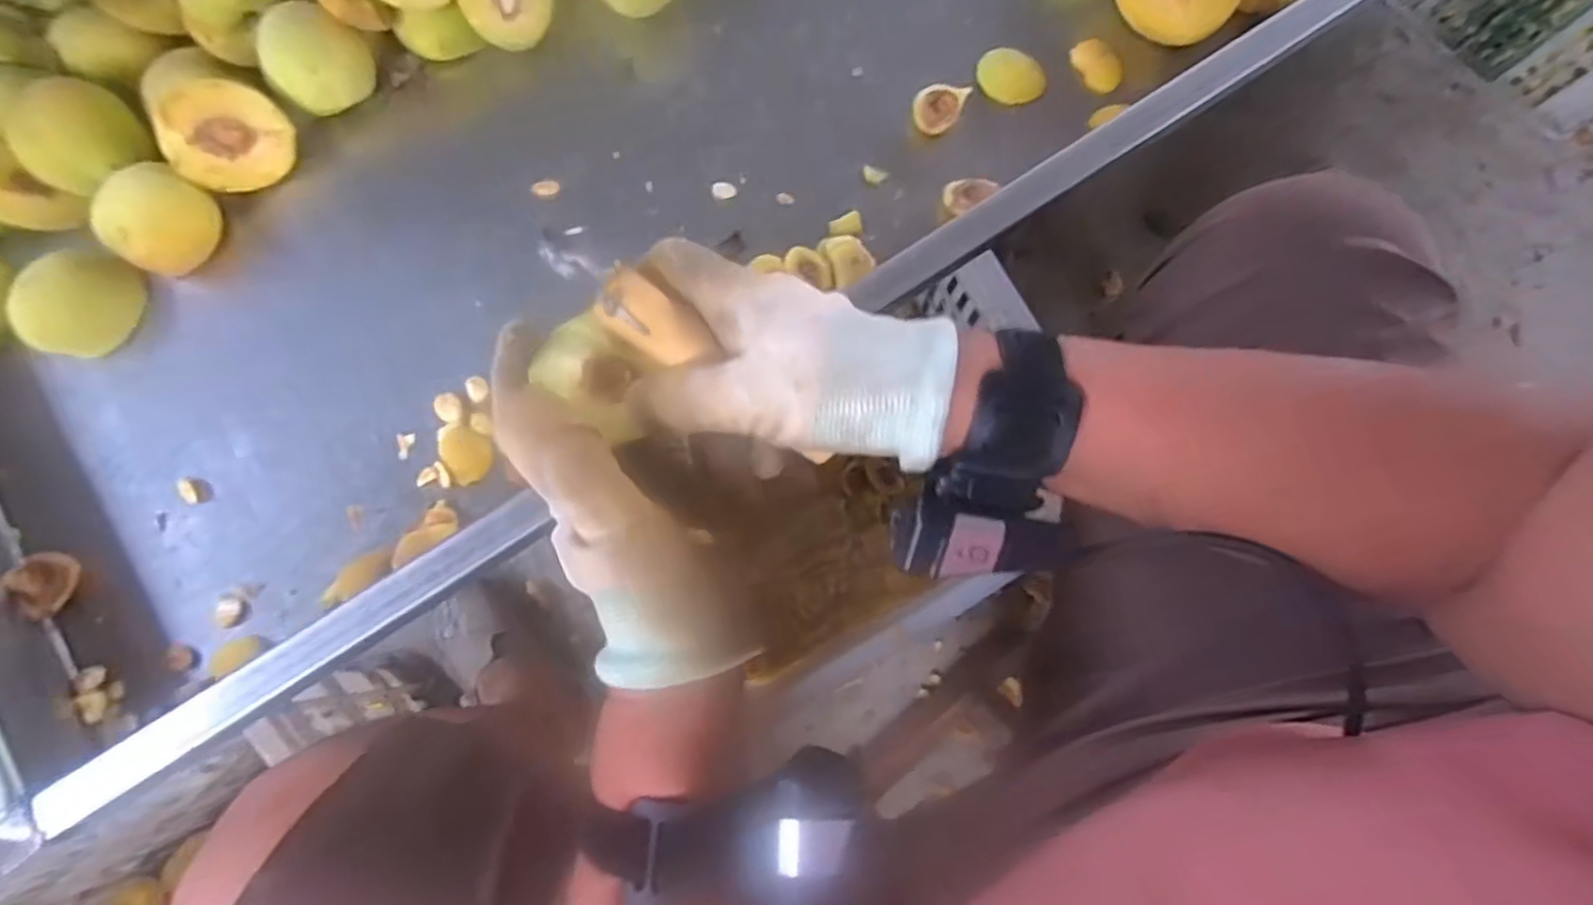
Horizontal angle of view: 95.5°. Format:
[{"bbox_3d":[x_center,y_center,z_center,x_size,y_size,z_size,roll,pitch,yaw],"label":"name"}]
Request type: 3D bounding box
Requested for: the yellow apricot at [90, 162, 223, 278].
[{"bbox_3d":[-0.369,-0.135,0.421,0.046,0.038,0.057,27,78,4],"label":"yellow apricot"}]

